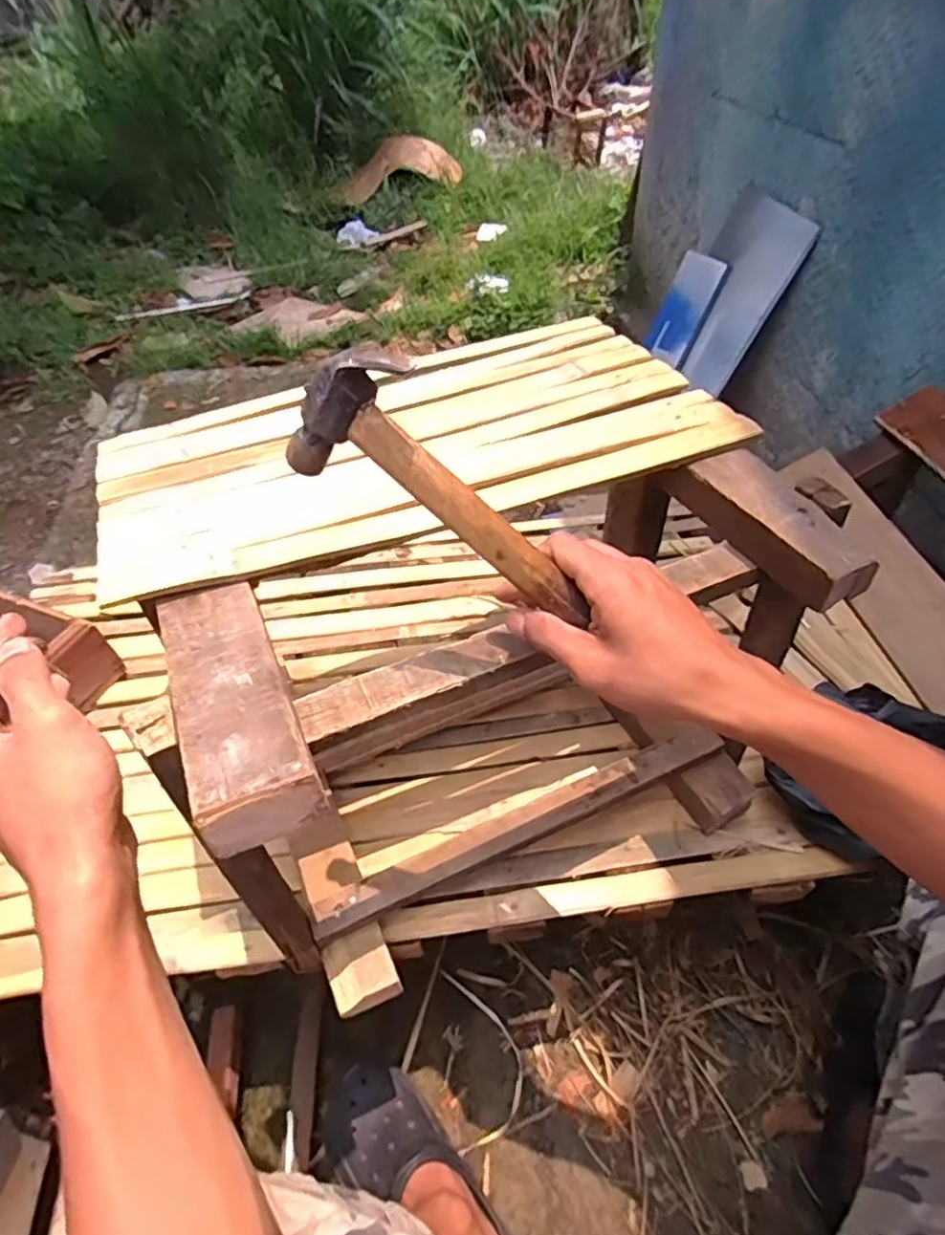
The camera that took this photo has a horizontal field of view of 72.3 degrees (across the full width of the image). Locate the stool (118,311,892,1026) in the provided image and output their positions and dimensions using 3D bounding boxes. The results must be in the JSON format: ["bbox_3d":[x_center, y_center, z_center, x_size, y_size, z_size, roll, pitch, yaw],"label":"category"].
[{"bbox_3d":[-0.010,0.017,0.613,0.483,0.357,0.406,-20,50,-16],"label":"stool"}]

